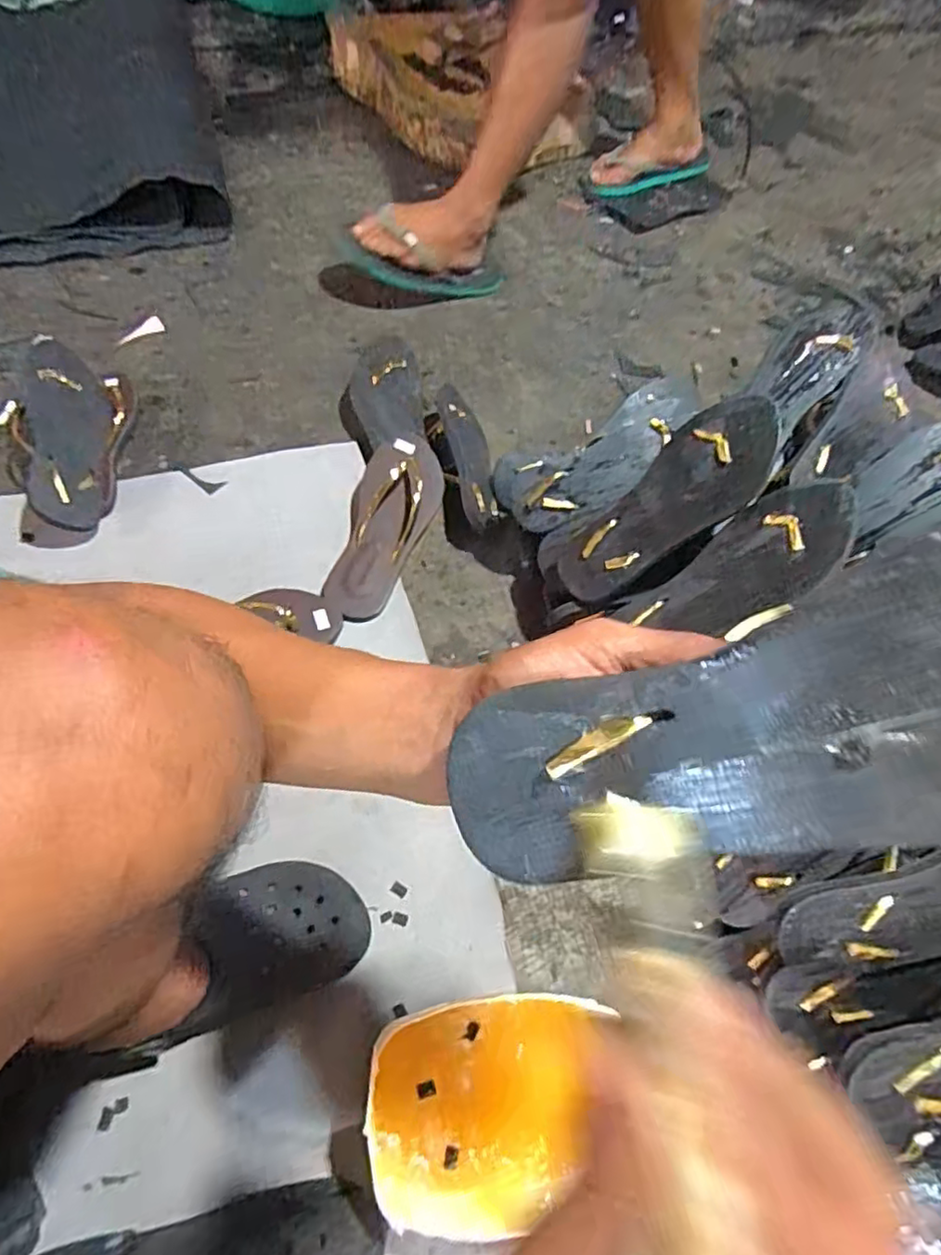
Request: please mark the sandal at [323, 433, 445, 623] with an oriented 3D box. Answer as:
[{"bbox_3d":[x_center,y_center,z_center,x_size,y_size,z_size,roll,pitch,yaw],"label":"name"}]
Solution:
[{"bbox_3d":[-0.101,-0.123,0.758,0.094,0.044,0.238,18,75,6],"label":"sandal"}]

